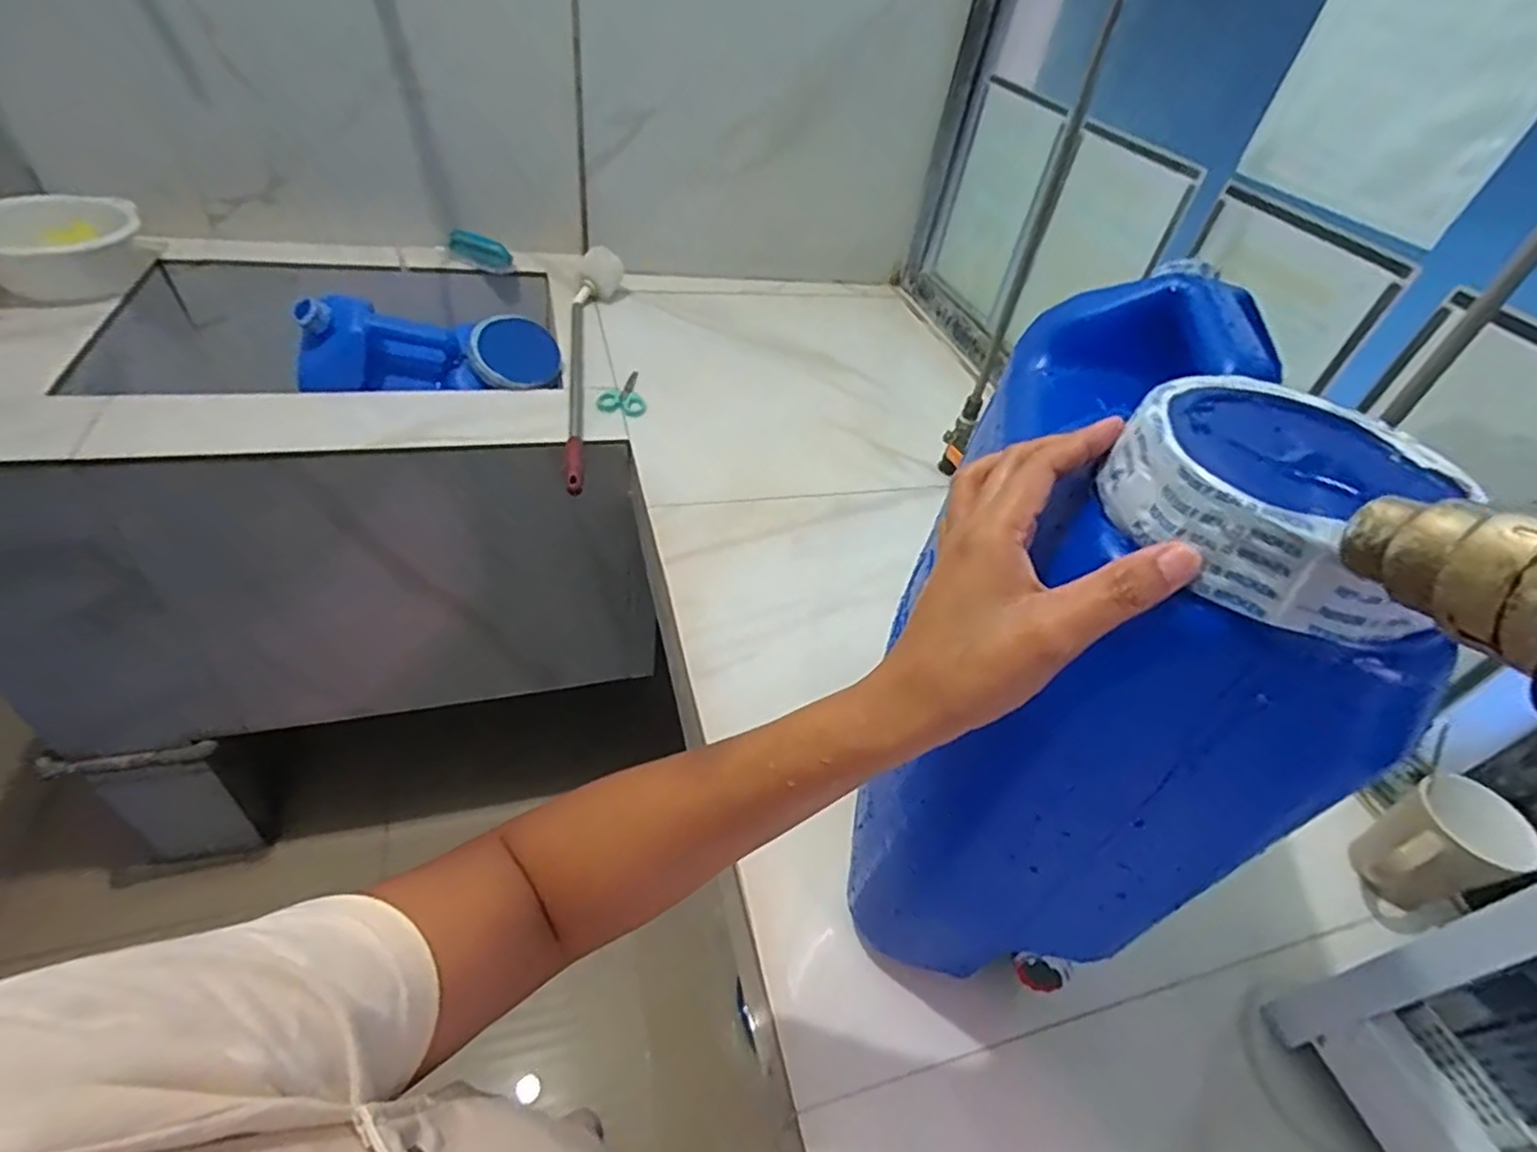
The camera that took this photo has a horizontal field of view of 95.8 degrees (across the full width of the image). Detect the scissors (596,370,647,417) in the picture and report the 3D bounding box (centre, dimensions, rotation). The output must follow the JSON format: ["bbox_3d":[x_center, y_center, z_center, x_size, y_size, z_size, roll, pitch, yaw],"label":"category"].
[{"bbox_3d":[-0.205,-0.270,1.008,0.061,0.010,0.115,11,44,0],"label":"scissors"}]

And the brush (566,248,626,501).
[{"bbox_3d":[-0.262,-0.334,1.027,0.083,0.070,0.591,0,45,-11],"label":"brush"}]

